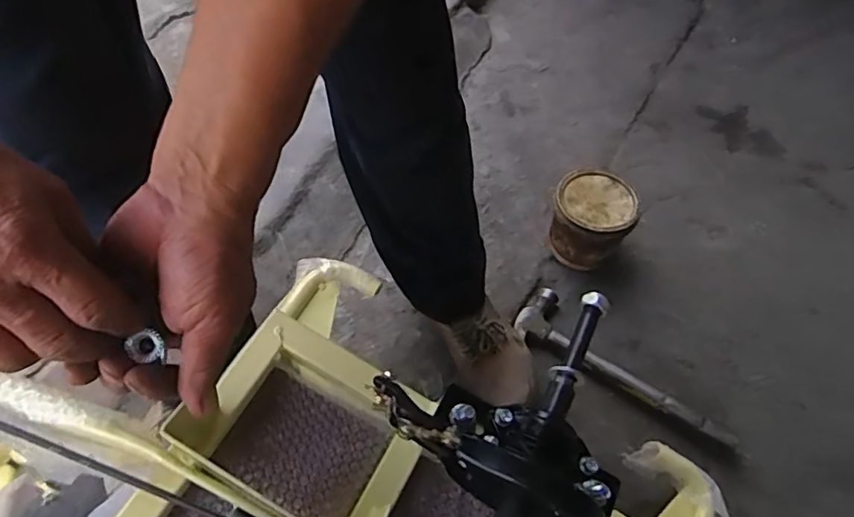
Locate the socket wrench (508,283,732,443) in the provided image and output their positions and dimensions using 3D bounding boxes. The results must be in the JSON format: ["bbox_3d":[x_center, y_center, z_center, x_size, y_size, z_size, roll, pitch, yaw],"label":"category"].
[{"bbox_3d":[0.277,0.143,0.790,0.312,0.034,0.086,28,60,17],"label":"socket wrench"}]

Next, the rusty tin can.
[{"bbox_3d":[0.251,-0.053,0.873,0.119,0.118,0.126,0,56,0],"label":"rusty tin can"}]

